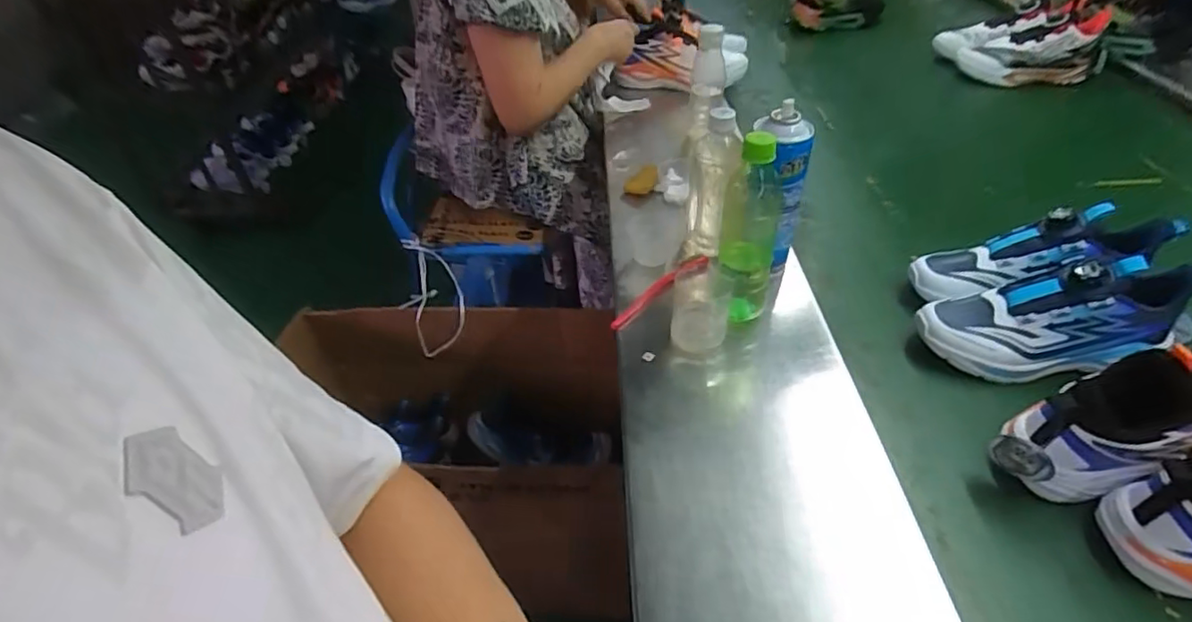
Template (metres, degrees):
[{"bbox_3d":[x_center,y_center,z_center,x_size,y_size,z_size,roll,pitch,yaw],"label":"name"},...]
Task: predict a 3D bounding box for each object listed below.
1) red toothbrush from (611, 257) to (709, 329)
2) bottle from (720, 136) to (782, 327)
[{"bbox_3d":[0.074,-0.028,0.717,0.162,0.015,0.028,-33,49,-29],"label":"red toothbrush"},{"bbox_3d":[0.162,-0.079,0.632,0.060,0.216,0.068,7,42,12],"label":"bottle"}]

